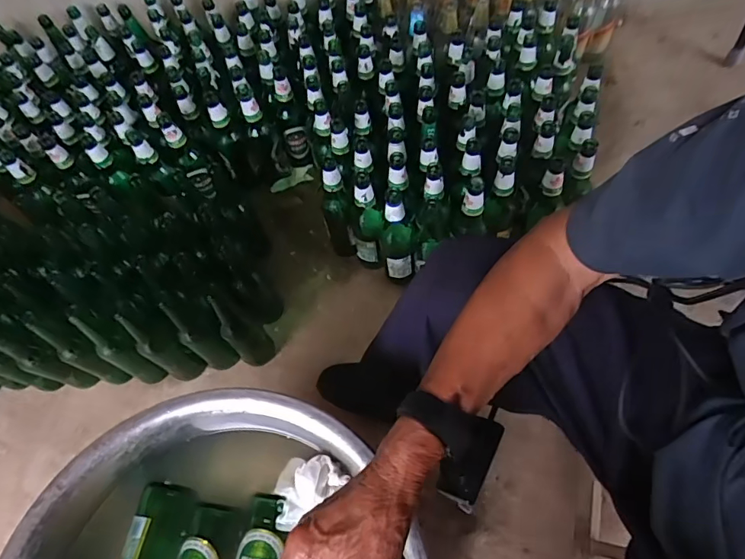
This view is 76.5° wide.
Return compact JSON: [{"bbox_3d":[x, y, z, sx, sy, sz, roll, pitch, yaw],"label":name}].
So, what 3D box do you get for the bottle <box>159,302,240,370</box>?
[{"bbox_3d":[-0.303,0.095,0.828,0.061,0.224,0.061,-2,60,4],"label":"bottle"}]

